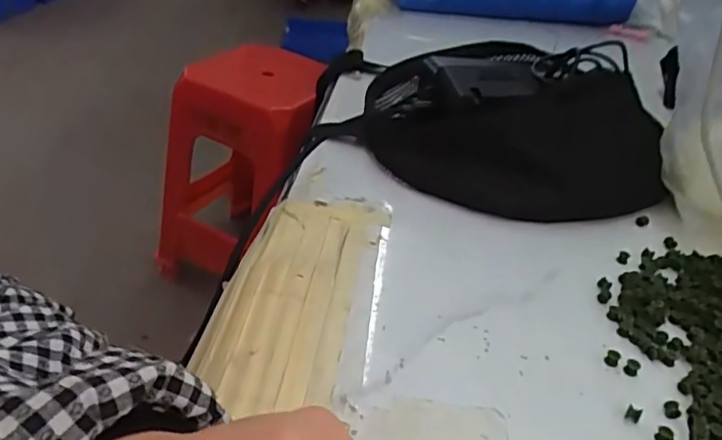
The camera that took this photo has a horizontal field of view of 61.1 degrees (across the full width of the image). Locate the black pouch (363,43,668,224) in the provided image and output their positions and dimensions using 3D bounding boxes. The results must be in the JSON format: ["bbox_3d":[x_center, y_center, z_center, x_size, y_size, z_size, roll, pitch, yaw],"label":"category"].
[{"bbox_3d":[0.115,-0.068,0.454,0.213,0.092,0.090,3,35,-5],"label":"black pouch"}]

